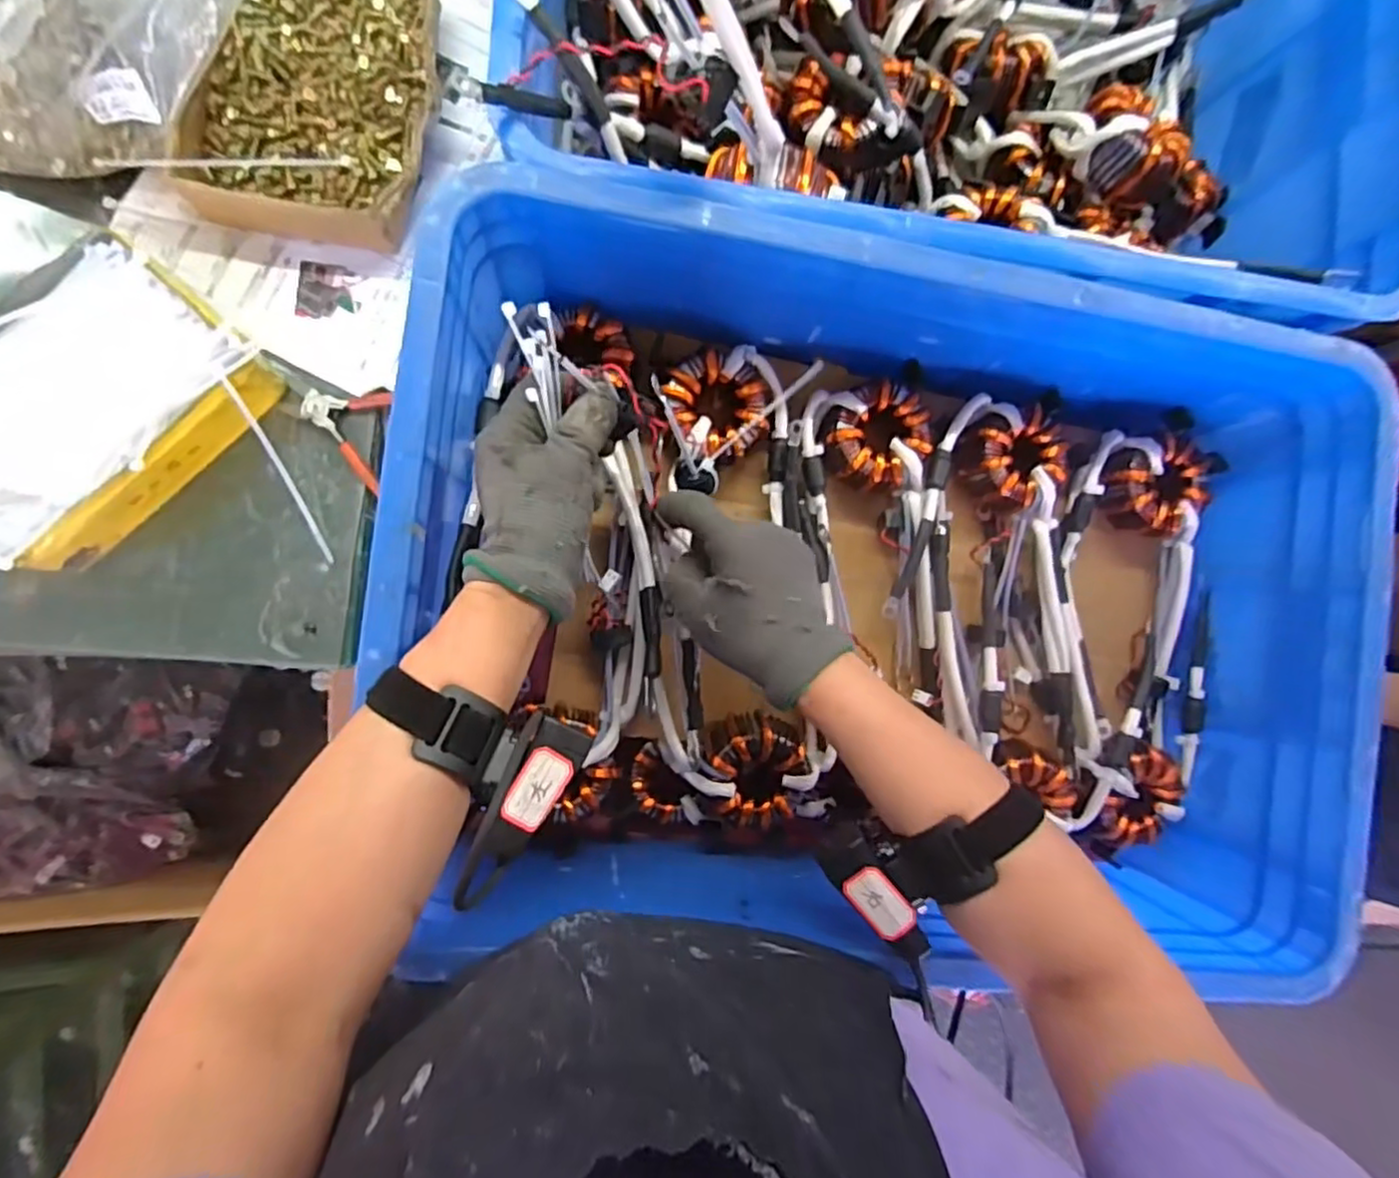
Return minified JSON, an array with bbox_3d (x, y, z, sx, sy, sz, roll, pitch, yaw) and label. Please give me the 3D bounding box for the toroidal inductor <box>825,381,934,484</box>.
[{"bbox_3d":[0.133,-0.111,0.496,0.064,0.021,0.073,42,83,-7],"label":"toroidal inductor"}]

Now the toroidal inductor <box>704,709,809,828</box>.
[{"bbox_3d":[0.043,0.128,0.479,0.065,0.027,0.079,-16,92,-9],"label":"toroidal inductor"}]

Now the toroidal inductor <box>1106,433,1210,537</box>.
[{"bbox_3d":[0.361,-0.082,0.543,0.080,0.033,0.073,-38,95,-8],"label":"toroidal inductor"}]

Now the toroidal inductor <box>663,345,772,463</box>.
[{"bbox_3d":[0.014,-0.127,0.483,0.071,0.043,0.073,0,89,-10],"label":"toroidal inductor"}]

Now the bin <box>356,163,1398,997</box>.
[{"bbox_3d":[0.129,0.007,0.469,0.611,0.154,0.427,5,89,-10],"label":"bin"}]

